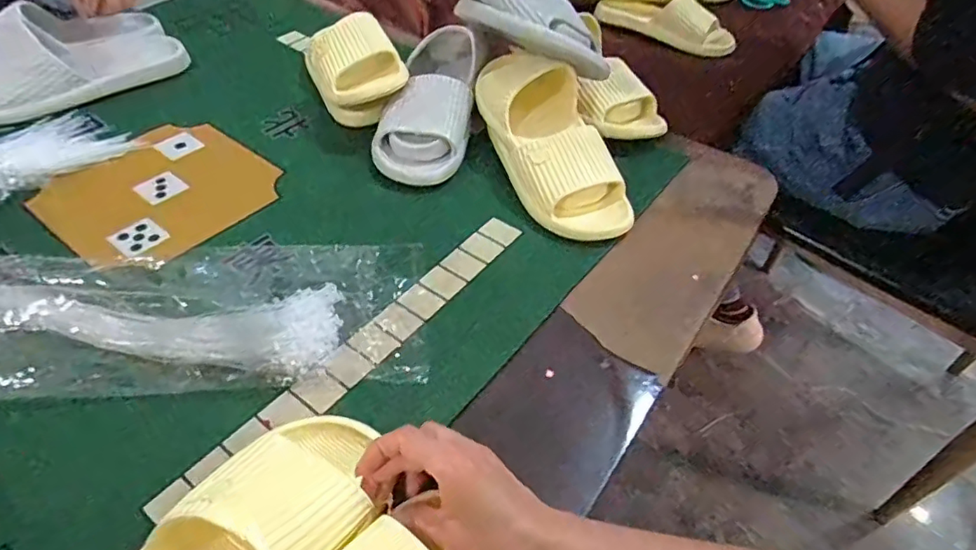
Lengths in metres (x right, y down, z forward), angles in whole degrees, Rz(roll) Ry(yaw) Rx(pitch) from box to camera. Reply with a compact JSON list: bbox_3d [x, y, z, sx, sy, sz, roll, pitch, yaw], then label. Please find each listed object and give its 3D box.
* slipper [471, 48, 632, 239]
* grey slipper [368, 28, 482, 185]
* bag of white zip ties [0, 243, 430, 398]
[{"bbox_3d":[0.067,-0.149,0.610,0.103,0.079,0.265,-19,68,-17],"label":"slipper"},{"bbox_3d":[-0.070,-0.218,0.671,0.106,0.080,0.257,7,49,0],"label":"grey slipper"},{"bbox_3d":[-0.296,0.030,0.467,0.476,0.036,0.161,-3,46,-7],"label":"bag of white zip ties"}]

